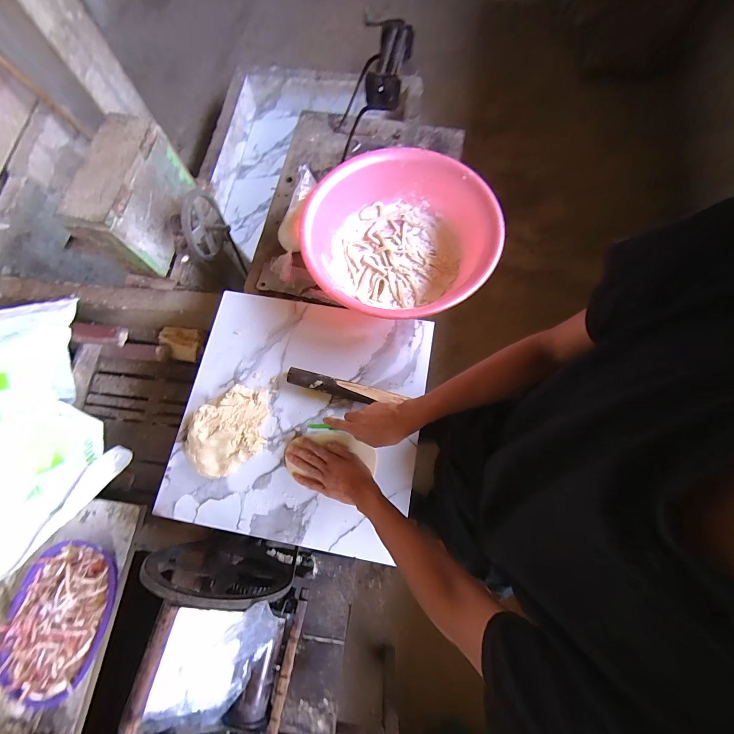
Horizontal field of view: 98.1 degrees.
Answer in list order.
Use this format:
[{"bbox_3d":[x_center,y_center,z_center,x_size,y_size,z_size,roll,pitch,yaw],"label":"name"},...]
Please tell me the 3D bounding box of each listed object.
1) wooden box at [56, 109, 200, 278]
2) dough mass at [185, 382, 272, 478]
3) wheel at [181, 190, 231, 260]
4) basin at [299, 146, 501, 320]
[{"bbox_3d":[-0.656,-0.477,0.905,0.146,0.222,0.349,4,72,3],"label":"wooden box"},{"bbox_3d":[-0.277,0.126,0.646,0.188,0.043,0.142,-35,74,-9],"label":"dough mass"},{"bbox_3d":[-0.501,-0.443,0.999,0.079,0.192,0.198,2,41,5],"label":"wheel"},{"bbox_3d":[0.074,-0.290,0.724,0.388,0.156,0.407,0,72,1],"label":"basin"}]

